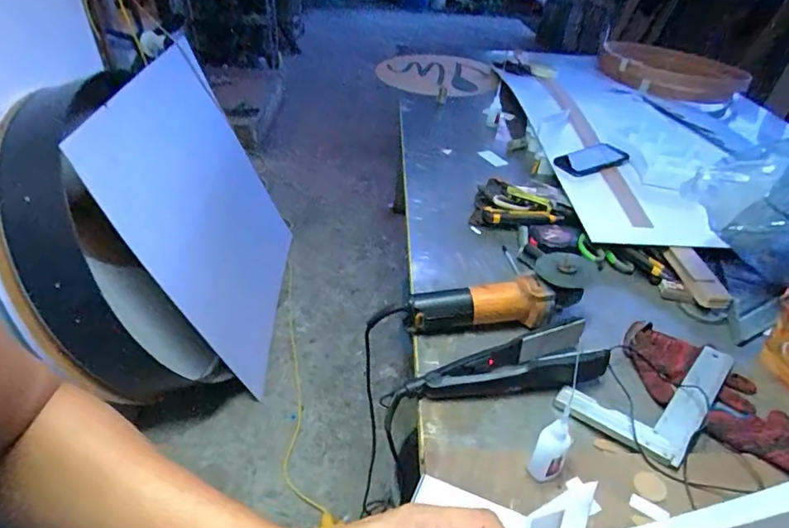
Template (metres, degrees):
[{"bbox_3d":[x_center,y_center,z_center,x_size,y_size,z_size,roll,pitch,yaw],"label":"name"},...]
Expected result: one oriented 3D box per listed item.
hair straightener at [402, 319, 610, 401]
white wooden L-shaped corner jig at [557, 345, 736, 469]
[{"bbox_3d":[0.145,0.134,0.659,0.267,0.043,0.076,-8,38,-13],"label":"hair straightener"},{"bbox_3d":[0.351,0.150,0.673,0.144,0.021,0.269,31,45,34],"label":"white wooden L-shaped corner jig"}]

